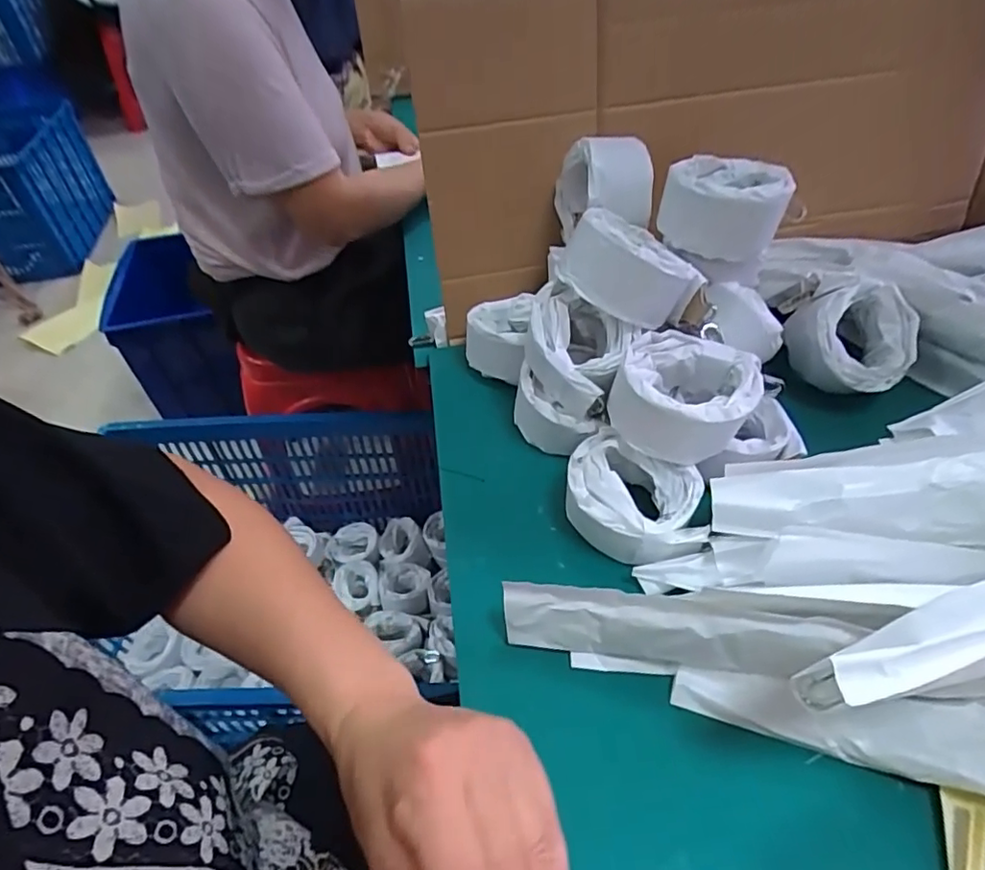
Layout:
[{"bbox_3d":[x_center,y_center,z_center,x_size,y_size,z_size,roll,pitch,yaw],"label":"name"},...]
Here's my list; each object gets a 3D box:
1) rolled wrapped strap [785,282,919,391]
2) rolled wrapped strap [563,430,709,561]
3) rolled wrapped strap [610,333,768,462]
[{"bbox_3d":[0.316,-0.084,0.523,0.095,0.063,0.095,0,86,-2],"label":"rolled wrapped strap"},{"bbox_3d":[0.104,0.054,0.432,0.106,0.054,0.076,21,51,22],"label":"rolled wrapped strap"},{"bbox_3d":[0.140,-0.035,0.428,0.096,0.042,0.109,23,52,23],"label":"rolled wrapped strap"}]

